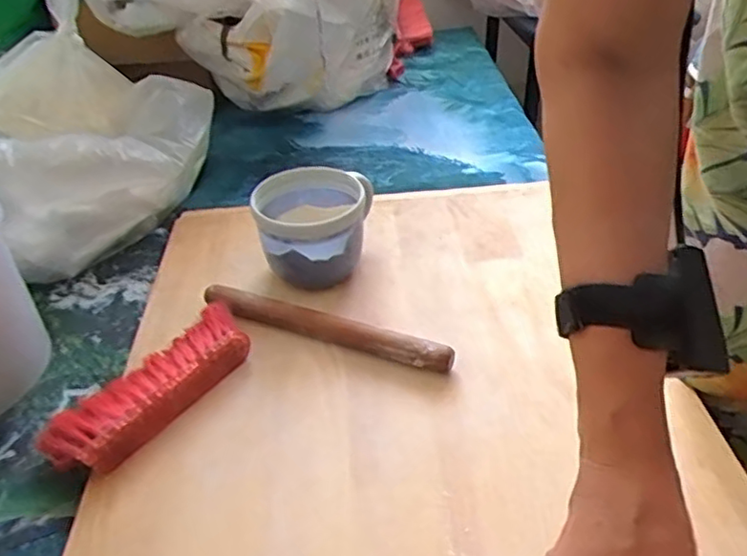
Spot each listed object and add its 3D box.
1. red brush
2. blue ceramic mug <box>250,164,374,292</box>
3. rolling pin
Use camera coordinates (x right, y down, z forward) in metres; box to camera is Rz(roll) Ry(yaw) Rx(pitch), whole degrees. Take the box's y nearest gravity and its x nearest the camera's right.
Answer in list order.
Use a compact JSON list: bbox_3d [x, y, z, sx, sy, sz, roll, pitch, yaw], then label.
[{"bbox_3d":[-0.196,0.094,0.556,0.074,0.038,0.197,23,45,29],"label":"red brush"},{"bbox_3d":[-0.067,-0.050,0.679,0.113,0.099,0.122,2,38,6],"label":"blue ceramic mug"},{"bbox_3d":[-0.051,0.050,0.605,0.259,0.026,0.021,13,41,19],"label":"rolling pin"}]

